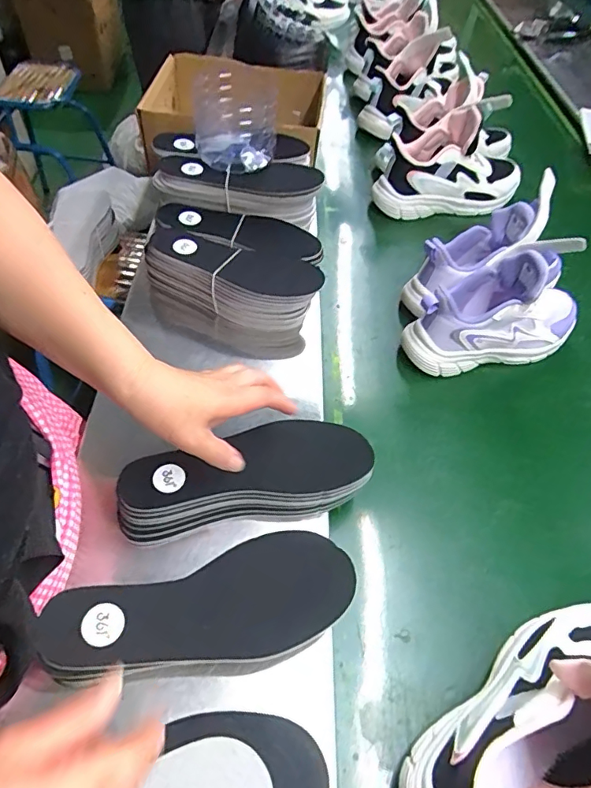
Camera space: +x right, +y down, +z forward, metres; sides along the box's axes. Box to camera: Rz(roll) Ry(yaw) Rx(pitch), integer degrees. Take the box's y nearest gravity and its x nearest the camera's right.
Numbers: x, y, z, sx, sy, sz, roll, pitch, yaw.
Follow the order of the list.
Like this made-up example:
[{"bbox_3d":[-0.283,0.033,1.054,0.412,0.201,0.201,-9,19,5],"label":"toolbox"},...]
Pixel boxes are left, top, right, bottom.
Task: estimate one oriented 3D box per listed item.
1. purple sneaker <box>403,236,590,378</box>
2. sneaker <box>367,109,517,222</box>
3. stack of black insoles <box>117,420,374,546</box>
[{"bbox_3d":[0.247,-0.103,0.585,0.224,0.150,0.082,-10,54,-12],"label":"purple sneaker"},{"bbox_3d":[0.246,-0.358,0.771,0.237,0.118,0.116,4,52,-1],"label":"sneaker"},{"bbox_3d":[-0.042,0.072,0.444,0.219,0.034,0.081,-11,53,-11],"label":"stack of black insoles"}]

